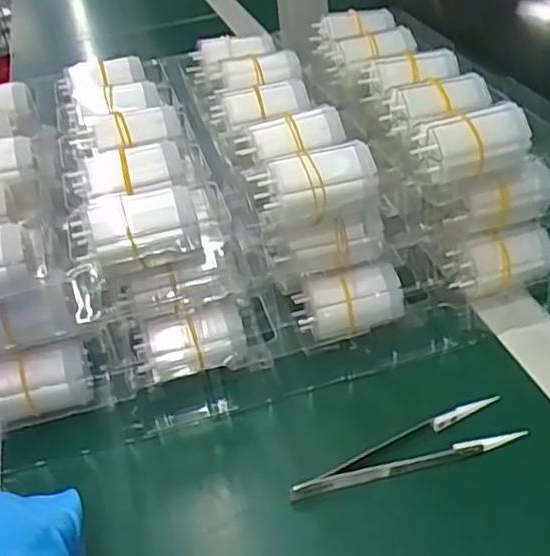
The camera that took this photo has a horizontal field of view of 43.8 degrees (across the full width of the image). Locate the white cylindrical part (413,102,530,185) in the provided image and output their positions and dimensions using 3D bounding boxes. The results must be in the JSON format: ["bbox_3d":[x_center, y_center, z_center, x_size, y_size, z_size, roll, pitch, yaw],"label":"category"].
[{"bbox_3d":[0.112,-0.078,0.390,0.060,0.030,0.030,-15,38,-10],"label":"white cylindrical part"}]

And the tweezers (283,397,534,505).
[{"bbox_3d":[0.066,0.089,0.353,0.122,0.011,0.028,-16,38,-11],"label":"tweezers"}]

